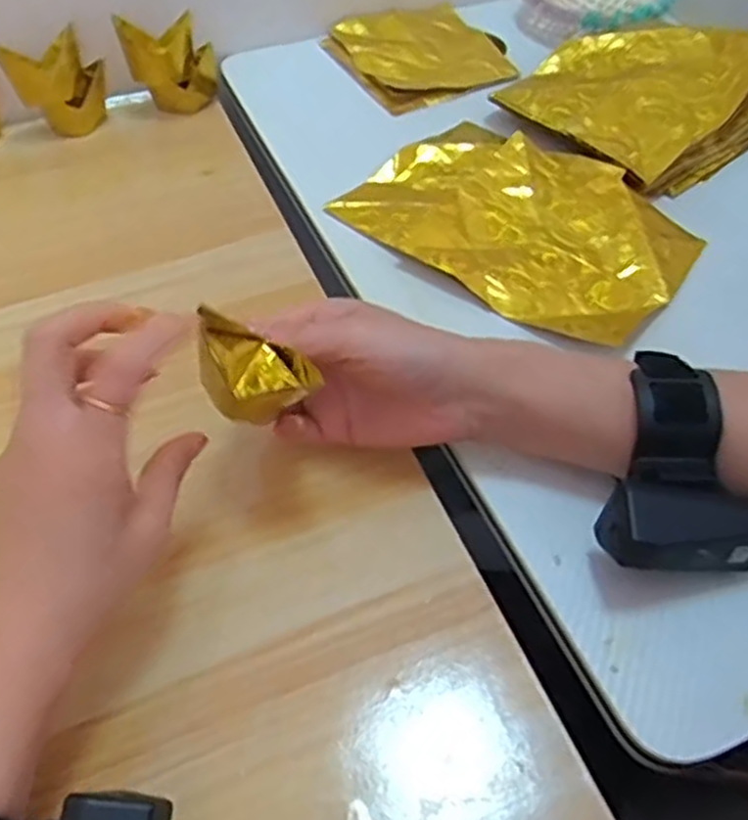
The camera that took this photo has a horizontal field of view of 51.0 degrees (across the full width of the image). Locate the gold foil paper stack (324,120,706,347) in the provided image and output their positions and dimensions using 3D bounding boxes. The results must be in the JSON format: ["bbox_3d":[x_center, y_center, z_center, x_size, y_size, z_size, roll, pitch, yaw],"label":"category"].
[{"bbox_3d":[0.090,-0.122,0.501,0.206,0.019,0.141,30,59,24],"label":"gold foil paper stack"}]

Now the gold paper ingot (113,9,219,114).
[{"bbox_3d":[-0.152,-0.259,0.590,0.062,0.068,0.029,-4,52,0],"label":"gold paper ingot"}]

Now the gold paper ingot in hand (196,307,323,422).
[{"bbox_3d":[-0.051,-0.018,0.339,0.048,0.036,0.031,11,54,11],"label":"gold paper ingot in hand"}]

